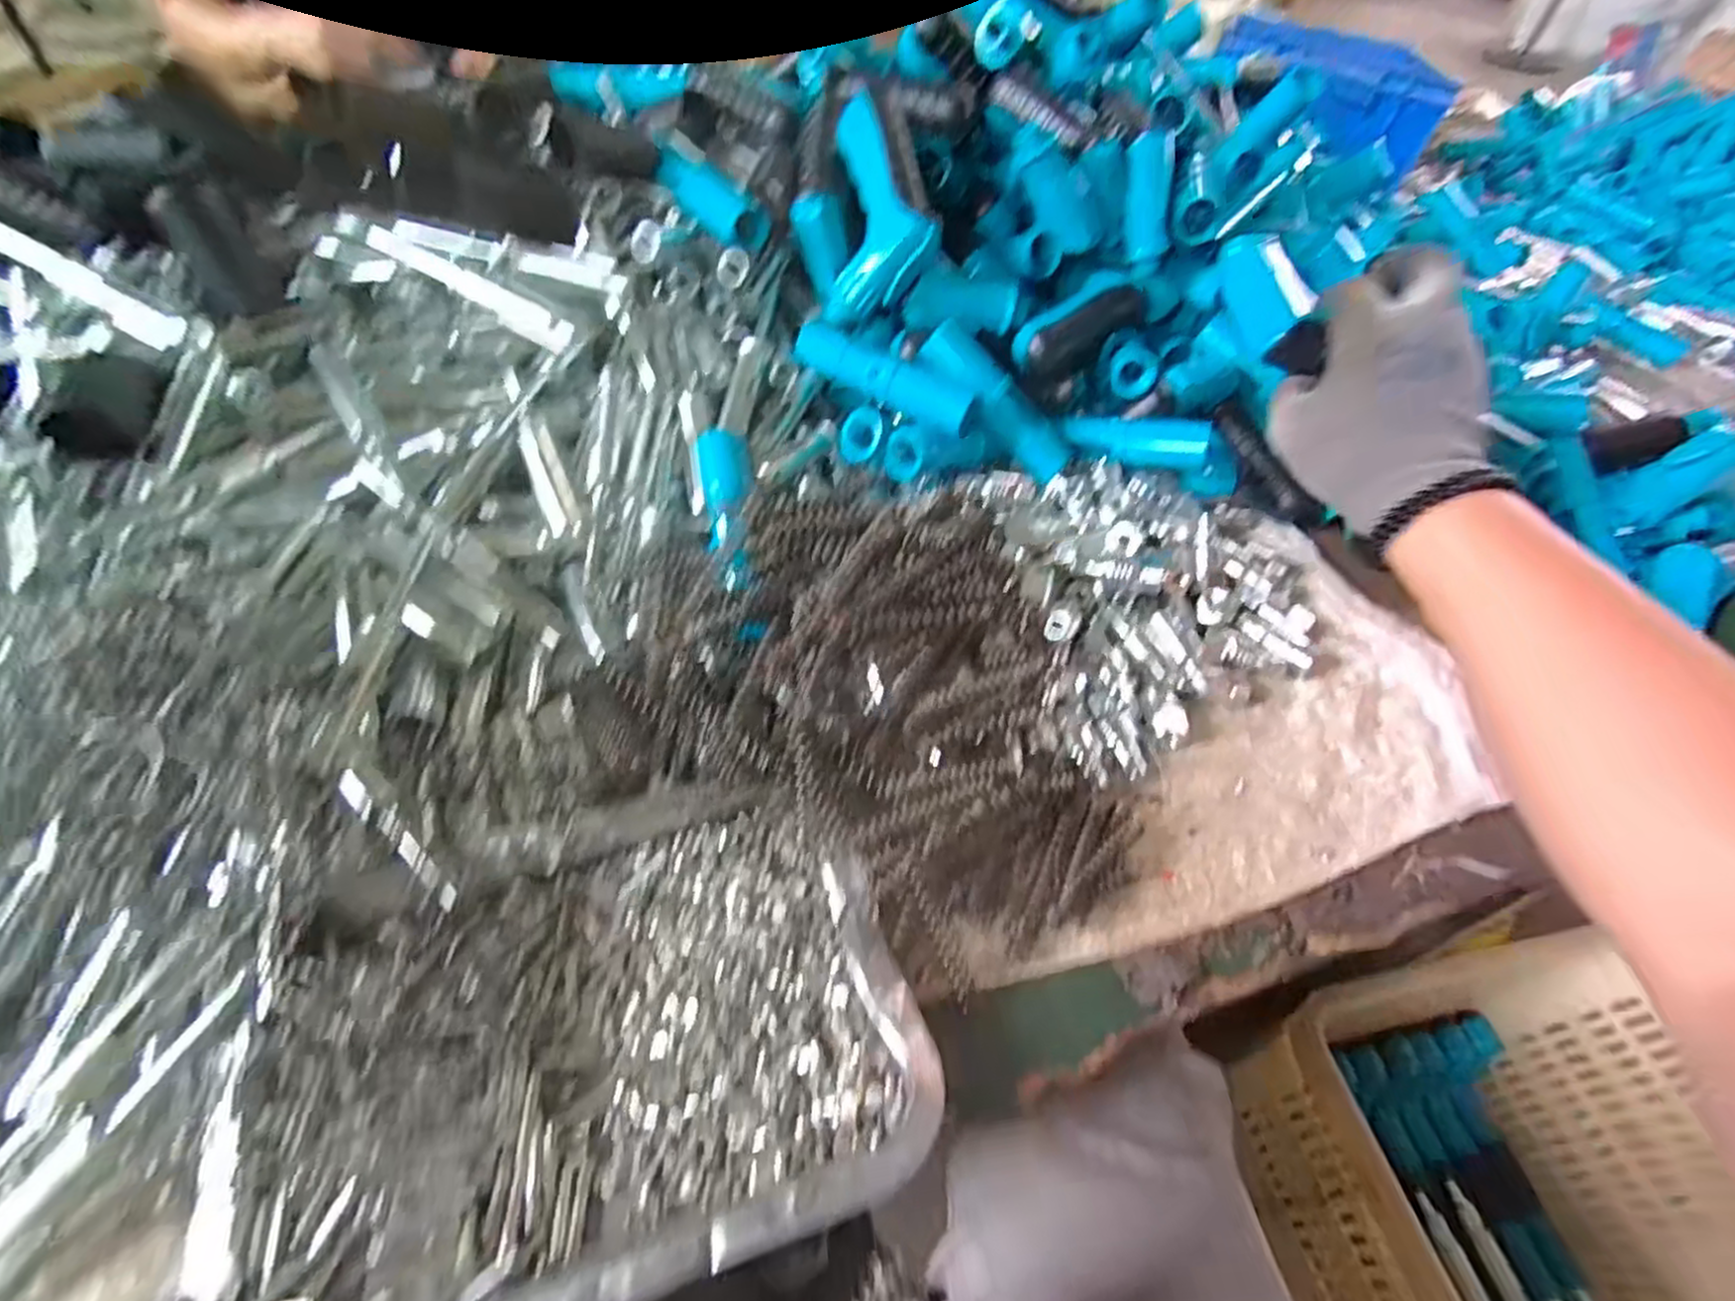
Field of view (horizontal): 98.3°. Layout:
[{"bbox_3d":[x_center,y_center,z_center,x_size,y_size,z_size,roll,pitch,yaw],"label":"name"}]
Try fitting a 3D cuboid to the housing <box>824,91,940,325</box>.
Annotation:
[{"bbox_3d":[0.006,-0.285,0.479,0.066,0.053,0.136,-5,90,-10],"label":"housing"}]

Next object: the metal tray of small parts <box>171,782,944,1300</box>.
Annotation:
[{"bbox_3d":[-0.112,0.149,0.299,0.244,0.030,0.185,-12,52,-16],"label":"metal tray of small parts"}]

